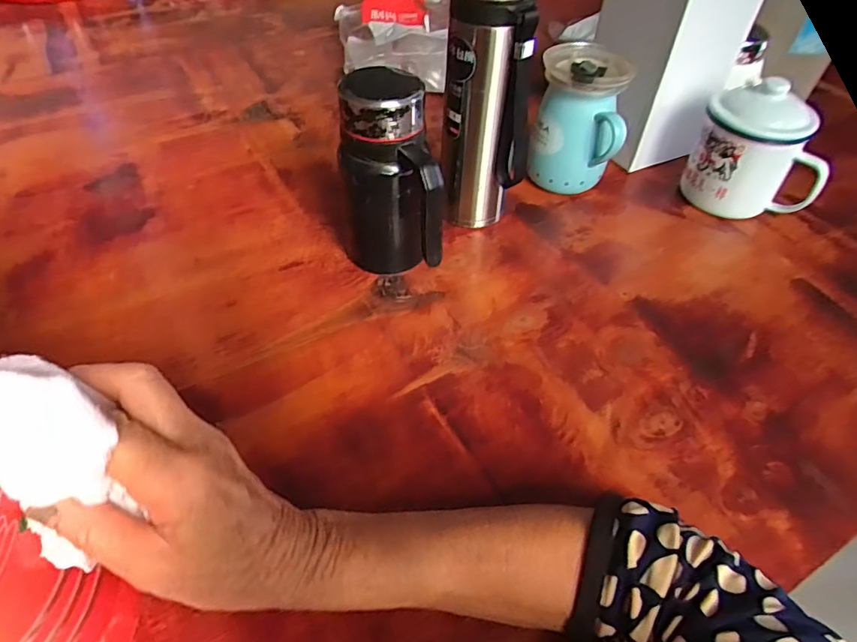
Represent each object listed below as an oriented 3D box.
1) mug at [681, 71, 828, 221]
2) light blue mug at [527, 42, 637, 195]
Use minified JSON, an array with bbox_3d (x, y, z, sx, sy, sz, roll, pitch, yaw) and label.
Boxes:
[{"bbox_3d":[0.325,-0.161,0.533,0.115,0.124,0.082,24,51,18],"label":"mug"},{"bbox_3d":[0.152,-0.195,0.547,0.079,0.126,0.090,12,48,9],"label":"light blue mug"}]

